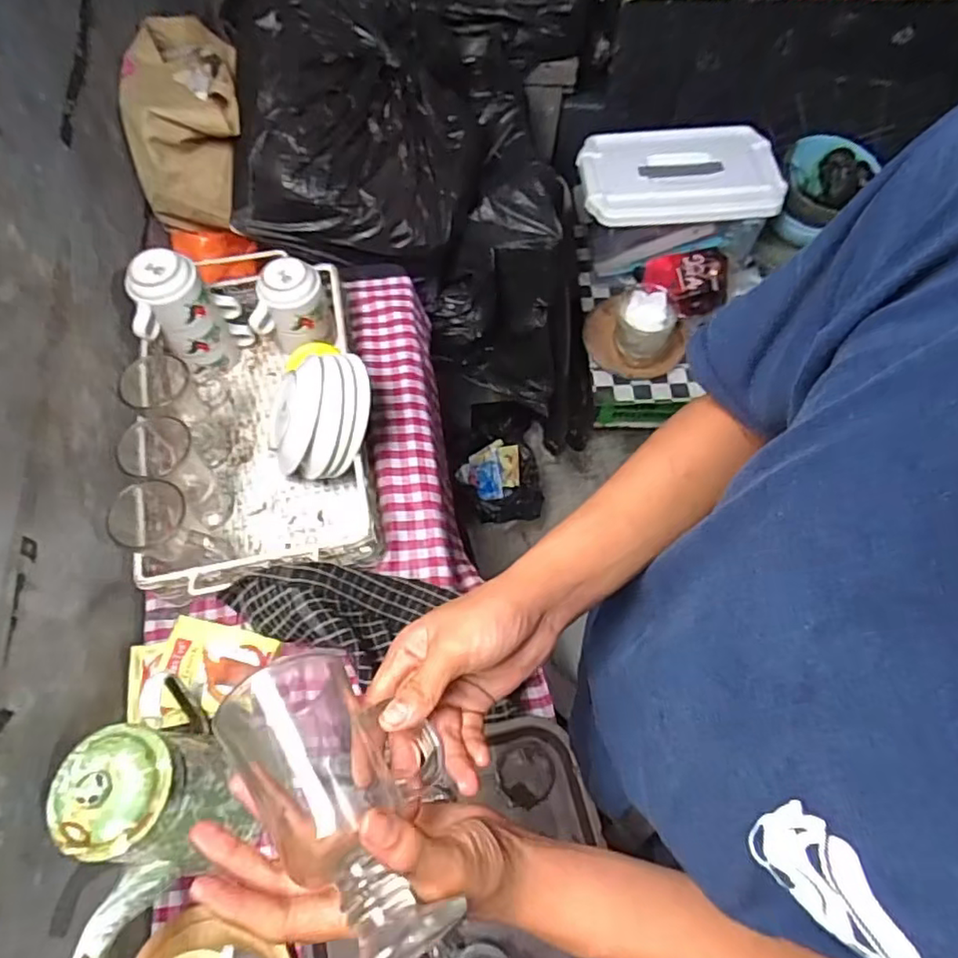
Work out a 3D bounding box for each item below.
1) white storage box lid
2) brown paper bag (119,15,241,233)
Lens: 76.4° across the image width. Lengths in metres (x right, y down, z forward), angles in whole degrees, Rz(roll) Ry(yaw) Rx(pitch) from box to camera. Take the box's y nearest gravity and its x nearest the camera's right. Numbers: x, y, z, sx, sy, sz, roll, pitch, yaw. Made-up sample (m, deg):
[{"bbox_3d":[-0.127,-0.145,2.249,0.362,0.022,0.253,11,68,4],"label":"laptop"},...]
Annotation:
[{"bbox_3d":[0.420,-0.650,1.289,0.397,0.048,0.243,-3,64,0],"label":"white storage box lid"},{"bbox_3d":[-0.451,-0.587,0.970,0.154,0.155,0.341,-9,64,-3],"label":"brown paper bag"}]

